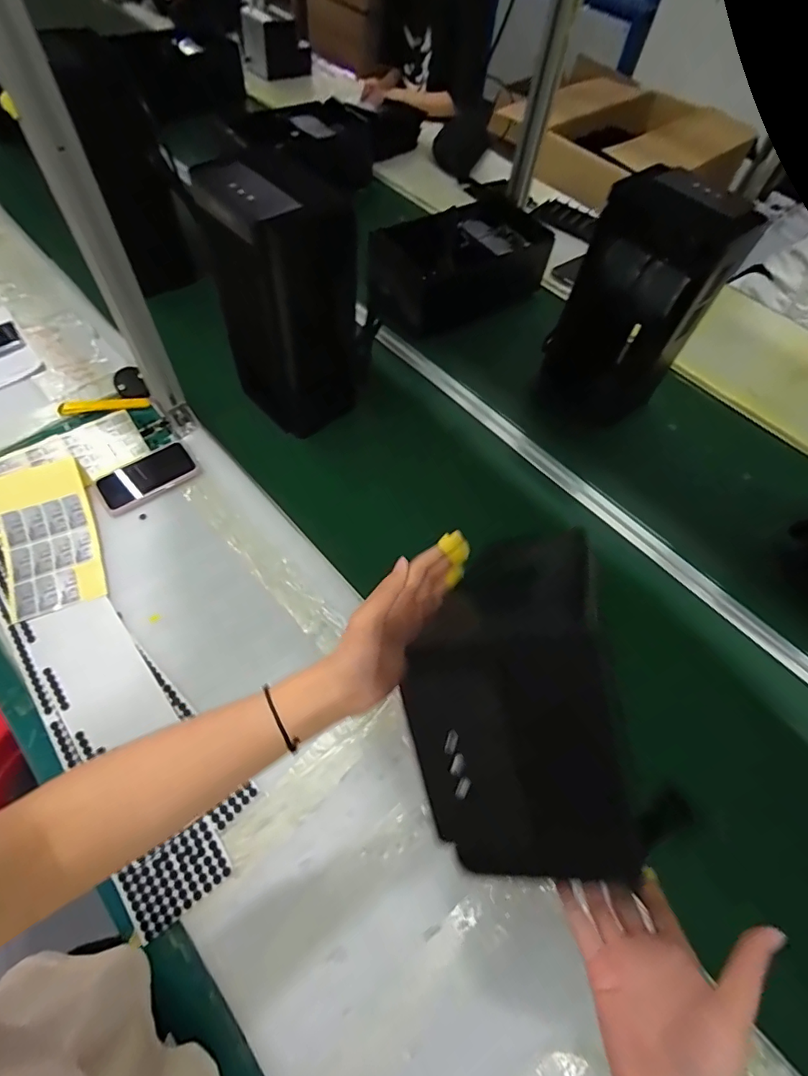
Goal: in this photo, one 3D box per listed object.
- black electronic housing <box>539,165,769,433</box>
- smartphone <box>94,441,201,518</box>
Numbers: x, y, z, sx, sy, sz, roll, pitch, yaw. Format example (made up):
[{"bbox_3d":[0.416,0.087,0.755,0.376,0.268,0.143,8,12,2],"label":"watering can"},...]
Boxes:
[{"bbox_3d":[0.386,-0.382,0.842,0.217,0.393,0.149,38,66,16],"label":"black electronic housing"},{"bbox_3d":[-0.410,-0.099,0.774,0.149,0.010,0.085,-32,68,-19],"label":"smartphone"}]

